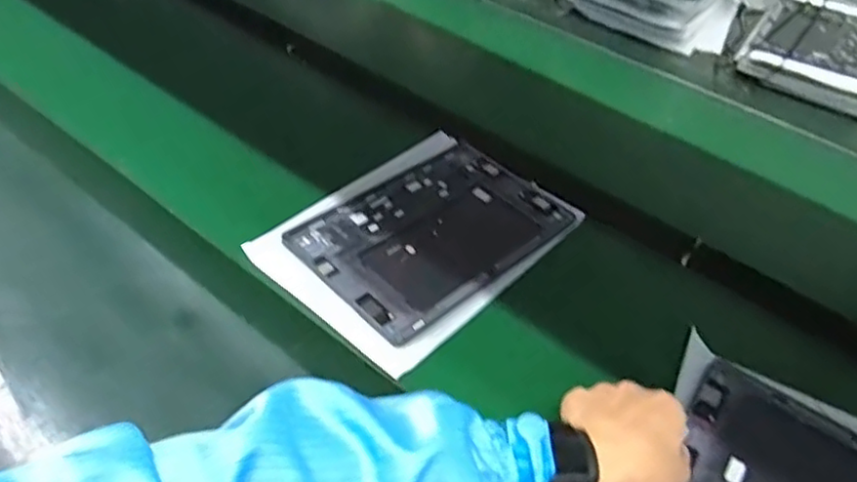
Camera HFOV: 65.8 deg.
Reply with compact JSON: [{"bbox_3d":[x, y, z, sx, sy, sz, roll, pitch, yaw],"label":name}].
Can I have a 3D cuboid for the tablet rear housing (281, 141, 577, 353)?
[{"bbox_3d":[0.008,-0.012,0.655,0.253,0.009,0.166,-32,56,-31],"label":"tablet rear housing"}]

